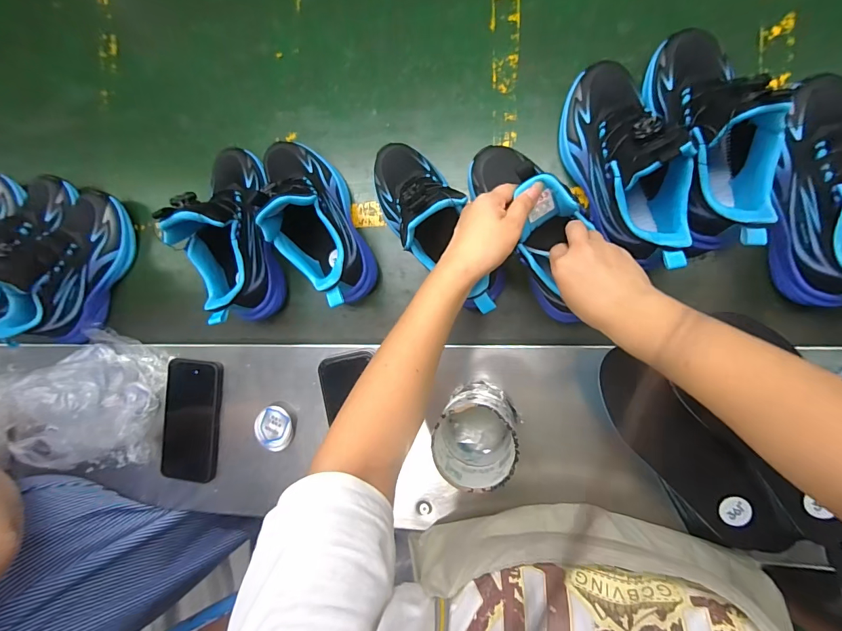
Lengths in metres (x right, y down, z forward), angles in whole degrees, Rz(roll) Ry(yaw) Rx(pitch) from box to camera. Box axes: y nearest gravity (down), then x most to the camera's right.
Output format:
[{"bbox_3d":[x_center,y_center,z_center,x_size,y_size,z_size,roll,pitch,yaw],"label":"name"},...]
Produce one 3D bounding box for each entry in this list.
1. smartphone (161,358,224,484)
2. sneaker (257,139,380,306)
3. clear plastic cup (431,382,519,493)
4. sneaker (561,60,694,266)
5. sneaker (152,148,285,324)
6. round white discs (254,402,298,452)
[{"bbox_3d":[-0.319,0.146,0.540,0.084,0.009,0.168,7,93,10],"label":"smartphone"},{"bbox_3d":[-0.131,-0.121,0.478,0.088,0.135,0.231,-24,84,8],"label":"sneaker"},{"bbox_3d":[0.063,0.125,0.428,0.074,0.129,0.086,21,91,10],"label":"clear plastic cup"},{"bbox_3d":[0.217,-0.160,0.406,0.079,0.125,0.234,-19,71,8],"label":"sneaker"},{"bbox_3d":[-0.237,-0.108,0.492,0.089,0.144,0.233,-8,86,9],"label":"sneaker"},{"bbox_3d":[-0.193,0.148,0.519,0.053,0.016,0.061,2,88,10],"label":"round white discs"}]

